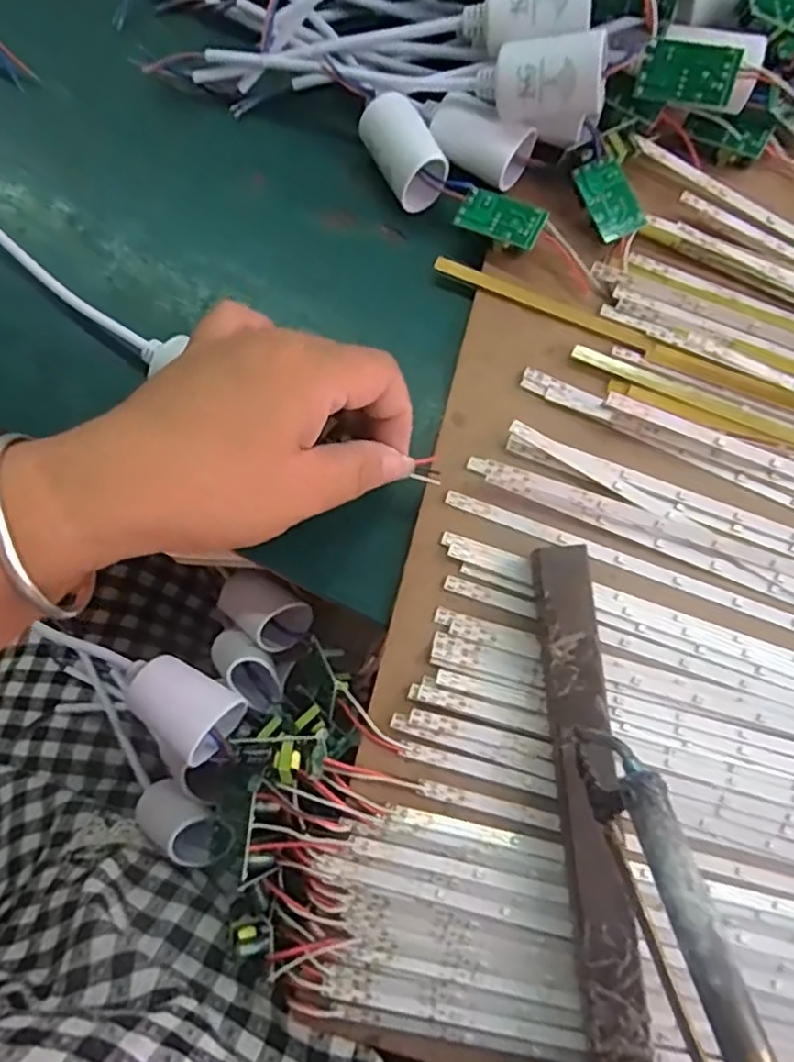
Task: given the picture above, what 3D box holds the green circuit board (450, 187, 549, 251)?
[{"bbox_3d":[0.047,-0.141,0.303,0.038,0.006,0.021,25,85,11],"label":"green circuit board"}]

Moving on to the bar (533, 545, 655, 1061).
[{"bbox_3d":[0.072,0.114,0.252,0.021,0.019,0.215,-4,79,0],"label":"bar"}]

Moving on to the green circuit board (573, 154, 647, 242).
[{"bbox_3d":[0.095,-0.150,0.302,0.020,0.006,0.037,-24,85,9],"label":"green circuit board"}]

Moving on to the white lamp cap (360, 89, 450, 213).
[{"bbox_3d":[0.002,-0.175,0.311,0.025,0.028,0.044,-29,80,-5],"label":"white lamp cap"}]

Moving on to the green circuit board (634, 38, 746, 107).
[{"bbox_3d":[0.119,-0.187,0.274,0.037,0.020,0.004,14,38,9],"label":"green circuit board"}]

